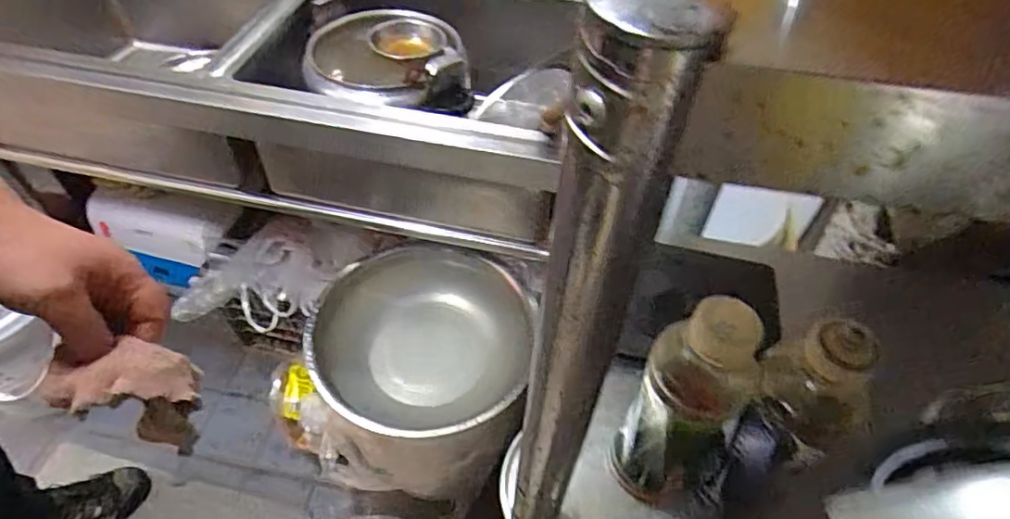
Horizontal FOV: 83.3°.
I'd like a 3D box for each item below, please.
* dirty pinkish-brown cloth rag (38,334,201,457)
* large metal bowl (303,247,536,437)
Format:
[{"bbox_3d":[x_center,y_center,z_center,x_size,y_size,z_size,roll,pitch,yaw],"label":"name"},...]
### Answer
[{"bbox_3d":[-0.275,0.101,0.418,0.091,0.079,0.049,4,49,-1],"label":"dirty pinkish-brown cloth rag"},{"bbox_3d":[-0.143,0.141,0.979,0.366,0.098,0.360,2,49,-2],"label":"large metal bowl"}]

